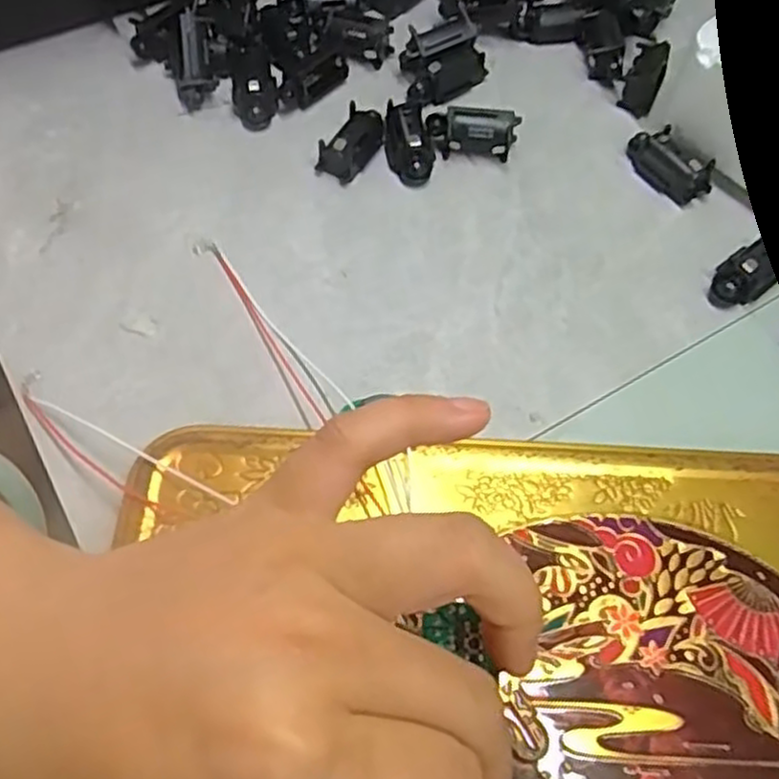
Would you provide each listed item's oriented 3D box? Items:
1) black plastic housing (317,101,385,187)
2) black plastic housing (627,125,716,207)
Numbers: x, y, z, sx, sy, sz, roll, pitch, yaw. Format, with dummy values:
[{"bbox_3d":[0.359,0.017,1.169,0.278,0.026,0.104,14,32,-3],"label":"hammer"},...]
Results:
[{"bbox_3d":[-0.014,-0.097,0.301,0.016,0.014,0.032,25,63,11],"label":"black plastic housing"},{"bbox_3d":[0.110,-0.089,0.301,0.013,0.014,0.036,-31,67,-18],"label":"black plastic housing"}]

